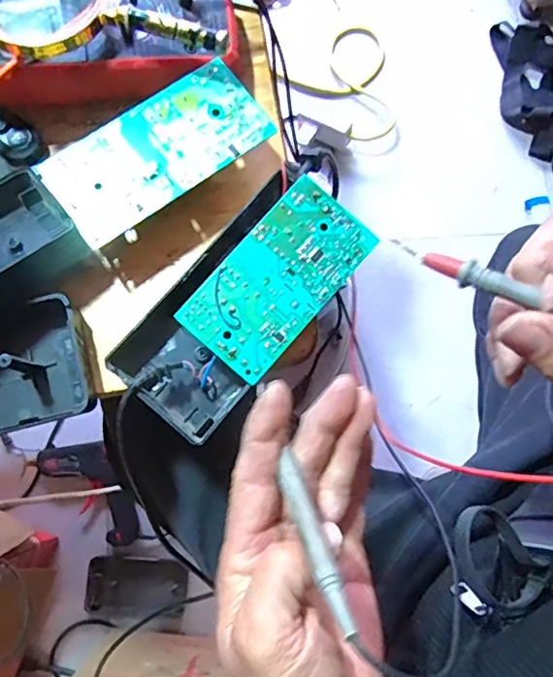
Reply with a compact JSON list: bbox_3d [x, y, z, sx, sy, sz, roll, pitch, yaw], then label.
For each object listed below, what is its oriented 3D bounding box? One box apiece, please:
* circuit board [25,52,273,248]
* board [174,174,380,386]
[{"bbox_3d":[-0.081,-0.128,0.380,0.147,0.007,0.069,-36,81,-7],"label":"circuit board"},{"bbox_3d":[0.002,-0.039,0.359,0.066,0.017,0.125,41,81,7],"label":"board"}]

